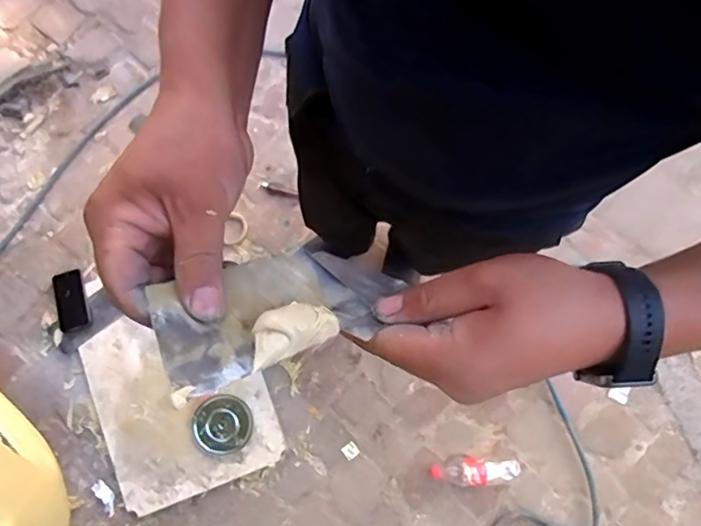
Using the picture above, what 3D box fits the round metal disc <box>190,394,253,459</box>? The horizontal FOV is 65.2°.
[{"bbox_3d":[-0.309,0.391,1.325,0.139,0.010,0.138,3,78,-15],"label":"round metal disc"}]

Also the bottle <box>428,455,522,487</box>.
[{"bbox_3d":[0.311,0.516,1.361,0.221,0.049,0.071,0,79,-4],"label":"bottle"}]

